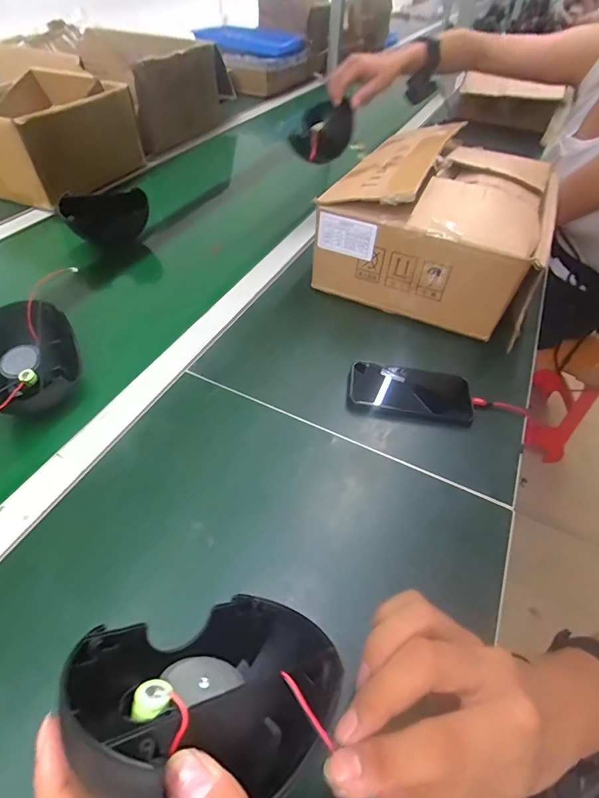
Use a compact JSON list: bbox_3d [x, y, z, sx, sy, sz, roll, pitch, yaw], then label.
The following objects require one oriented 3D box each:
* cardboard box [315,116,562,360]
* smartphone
[{"bbox_3d":[0.218,-0.267,0.630,0.290,0.175,0.287,21,50,15],"label":"cardboard box"},{"bbox_3d":[0.136,-0.009,0.494,0.144,0.017,0.066,10,61,4],"label":"smartphone"}]

